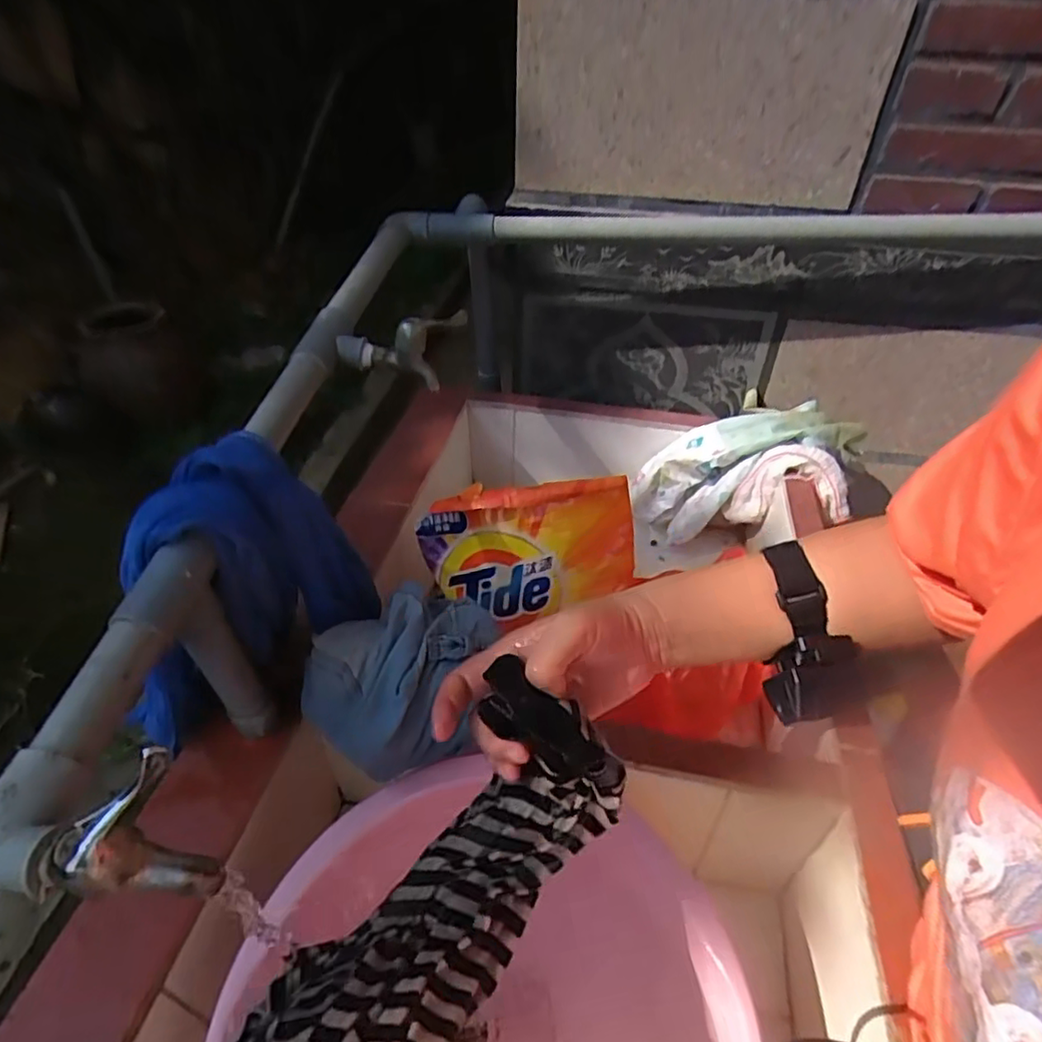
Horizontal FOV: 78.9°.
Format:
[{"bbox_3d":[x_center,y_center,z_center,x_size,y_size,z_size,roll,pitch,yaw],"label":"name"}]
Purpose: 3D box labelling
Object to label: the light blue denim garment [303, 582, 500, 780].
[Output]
[{"bbox_3d":[-0.094,0.129,0.528,0.162,0.079,0.121,-14,43,-18],"label":"light blue denim garment"}]

